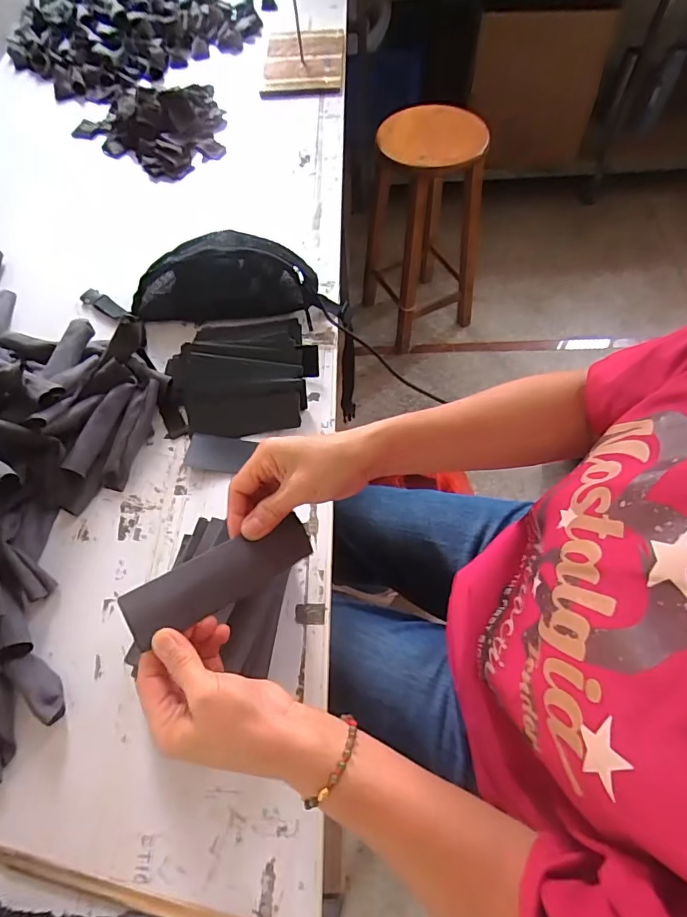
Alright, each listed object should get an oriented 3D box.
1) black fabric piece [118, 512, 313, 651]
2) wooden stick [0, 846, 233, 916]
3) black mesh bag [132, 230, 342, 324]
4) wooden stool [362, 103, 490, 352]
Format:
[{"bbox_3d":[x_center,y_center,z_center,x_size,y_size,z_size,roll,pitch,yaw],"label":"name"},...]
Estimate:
[{"bbox_3d":[-0.094,0.092,0.383,0.148,0.007,0.043,-26,91,-25],"label":"black fabric piece"},{"bbox_3d":[-0.199,0.380,0.420,0.269,0.004,0.016,8,62,8],"label":"wooden stick"},{"bbox_3d":[-0.174,-0.278,0.736,0.300,0.103,0.116,-6,61,1],"label":"black mesh bag"},{"bbox_3d":[0.245,-0.718,1.513,0.334,0.652,0.361,-27,63,-11],"label":"wooden stool"}]

